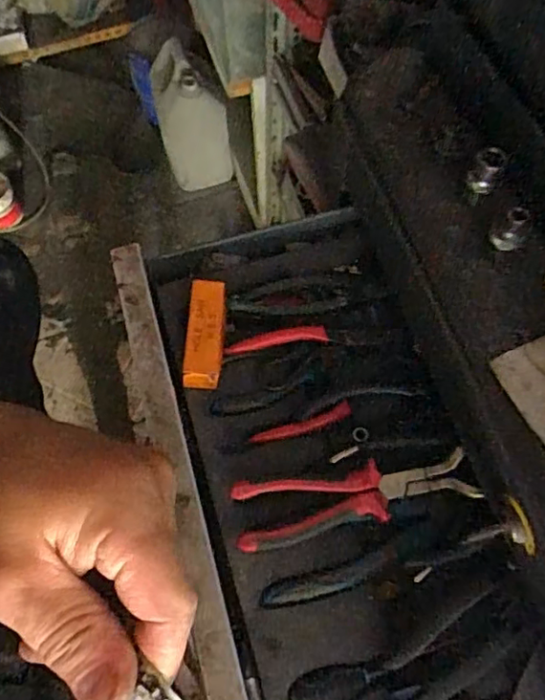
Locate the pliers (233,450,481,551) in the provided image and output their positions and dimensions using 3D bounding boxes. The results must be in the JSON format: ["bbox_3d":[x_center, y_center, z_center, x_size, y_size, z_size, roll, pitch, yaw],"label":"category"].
[{"bbox_3d":[0.055,0.098,0.393,0.161,0.012,0.044,-11,64,-5],"label":"pliers"}]

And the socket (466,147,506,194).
[{"bbox_3d":[0.140,-0.119,0.378,0.018,0.017,0.028,25,67,12],"label":"socket"}]

